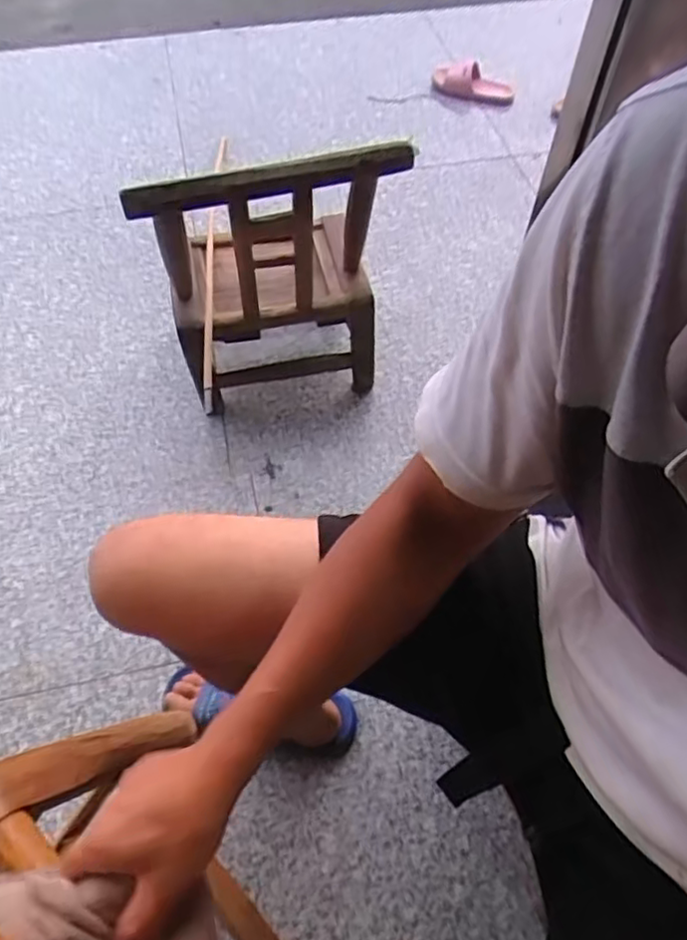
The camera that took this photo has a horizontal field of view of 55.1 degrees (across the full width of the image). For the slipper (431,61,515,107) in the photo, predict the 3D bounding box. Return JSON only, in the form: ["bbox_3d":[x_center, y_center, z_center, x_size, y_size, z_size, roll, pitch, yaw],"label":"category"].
[{"bbox_3d":[0.319,-0.947,1.612,0.197,0.051,0.106,4,57,2],"label":"slipper"}]

